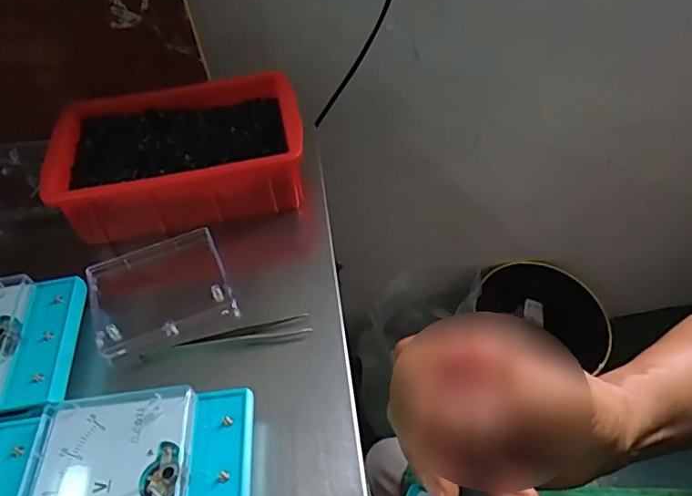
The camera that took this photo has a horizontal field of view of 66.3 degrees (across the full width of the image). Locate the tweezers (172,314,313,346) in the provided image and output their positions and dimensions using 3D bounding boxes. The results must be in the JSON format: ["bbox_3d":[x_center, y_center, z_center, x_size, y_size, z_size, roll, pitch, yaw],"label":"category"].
[{"bbox_3d":[-0.070,0.058,0.367,0.089,0.009,0.013,-8,46,-3],"label":"tweezers"}]

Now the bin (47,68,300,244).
[{"bbox_3d":[-0.142,-0.080,0.461,0.204,0.060,0.128,-10,47,-5],"label":"bin"}]

